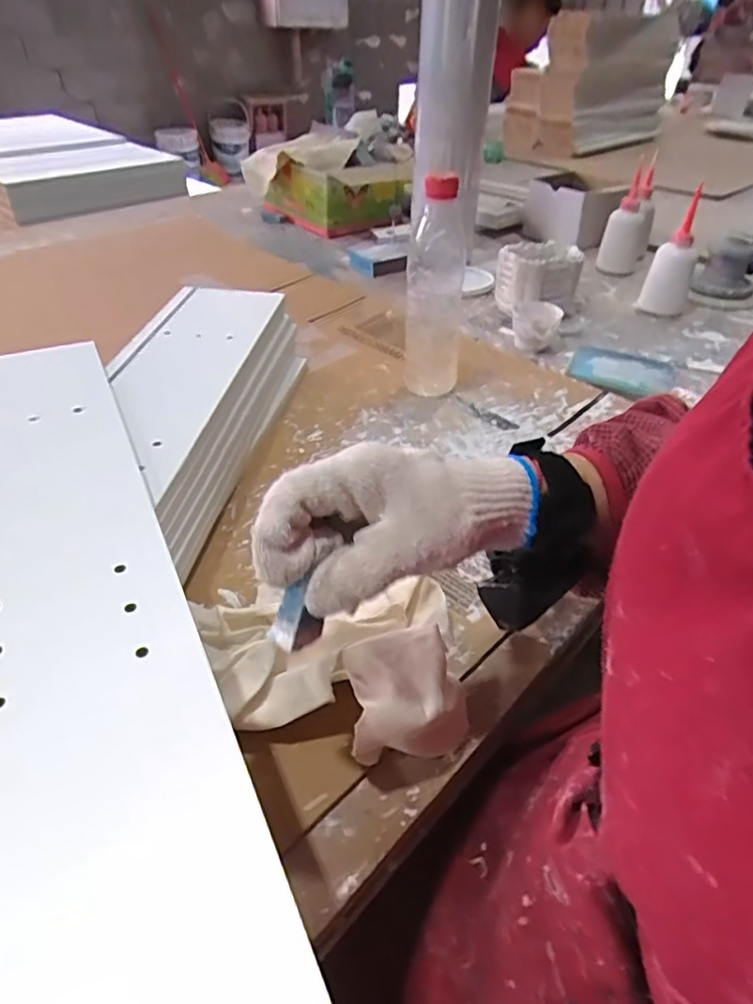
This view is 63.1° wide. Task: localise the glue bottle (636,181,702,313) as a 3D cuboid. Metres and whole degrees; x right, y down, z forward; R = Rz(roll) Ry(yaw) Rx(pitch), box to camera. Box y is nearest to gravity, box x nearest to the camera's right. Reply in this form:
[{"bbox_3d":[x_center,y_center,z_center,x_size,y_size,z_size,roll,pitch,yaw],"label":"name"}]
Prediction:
[{"bbox_3d":[0.429,-0.349,0.877,0.061,0.162,0.059,21,43,21],"label":"glue bottle"}]

